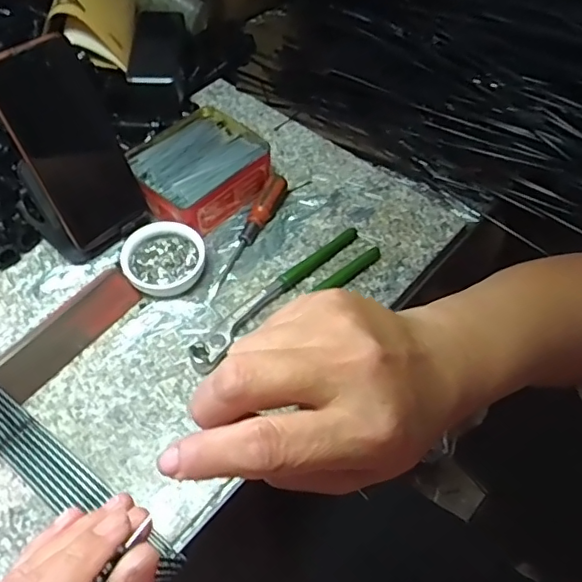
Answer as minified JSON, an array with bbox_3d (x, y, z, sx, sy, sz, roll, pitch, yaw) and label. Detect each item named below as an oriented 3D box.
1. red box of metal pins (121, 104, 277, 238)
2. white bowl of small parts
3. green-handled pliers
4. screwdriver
[{"bbox_3d":[-0.089,-0.118,0.561,0.109,0.045,0.130,36,62,22],"label":"red box of metal pins"},{"bbox_3d":[-0.114,-0.027,0.509,0.072,0.026,0.068,0,56,0],"label":"white bowl of small parts"},{"bbox_3d":[-0.005,0.003,0.495,0.200,0.018,0.039,-34,62,-22],"label":"green-handled pliers"},{"bbox_3d":[-0.041,-0.053,0.530,0.018,0.023,0.147,22,58,14],"label":"screwdriver"}]

